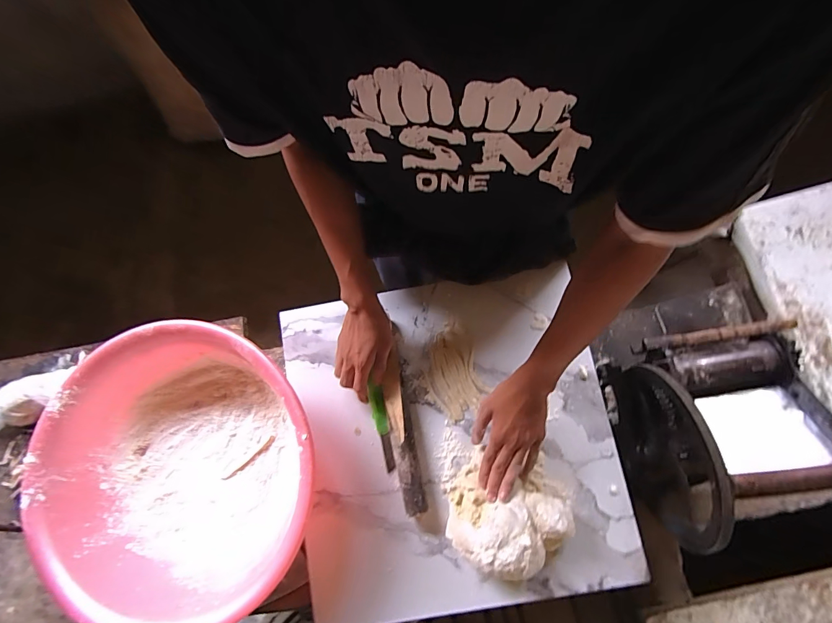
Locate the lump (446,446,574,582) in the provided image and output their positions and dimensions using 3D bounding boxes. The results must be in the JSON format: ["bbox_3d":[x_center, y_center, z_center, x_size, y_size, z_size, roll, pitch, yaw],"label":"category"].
[{"bbox_3d":[0.126,0.289,0.554,0.147,0.067,0.152,0,79,-1],"label":"lump"}]

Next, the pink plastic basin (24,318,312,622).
[{"bbox_3d":[-0.346,0.229,0.582,0.394,0.149,0.393,0,79,-1],"label":"pink plastic basin"}]

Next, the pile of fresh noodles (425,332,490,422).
[{"bbox_3d":[0.059,0.101,0.624,0.085,0.009,0.125,-29,81,-6],"label":"pile of fresh noodles"}]

